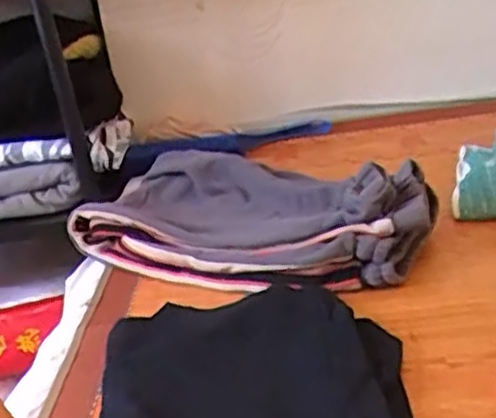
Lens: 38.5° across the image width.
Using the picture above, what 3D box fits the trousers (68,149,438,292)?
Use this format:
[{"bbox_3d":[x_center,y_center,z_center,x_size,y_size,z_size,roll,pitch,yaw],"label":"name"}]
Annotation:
[{"bbox_3d":[-0.018,0.000,0.884,0.495,0.084,0.233,10,31,38],"label":"trousers"}]

